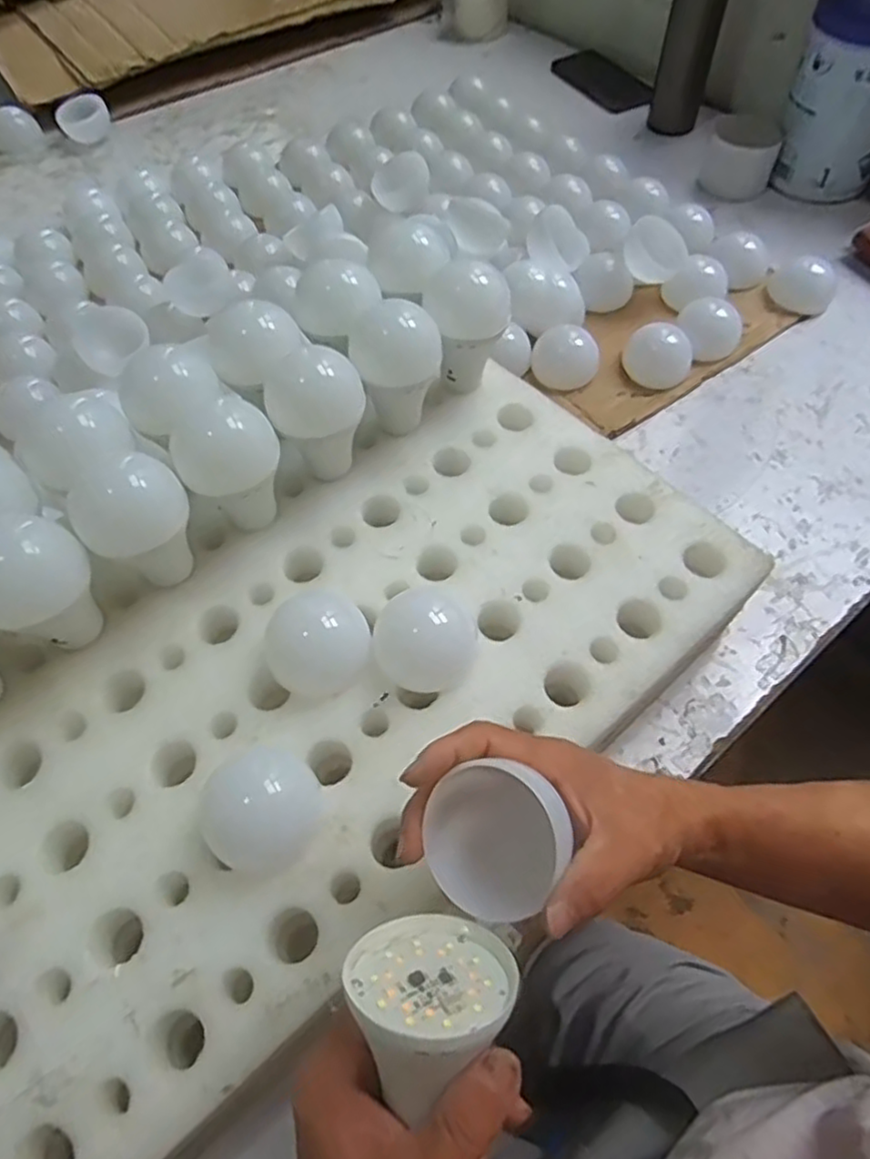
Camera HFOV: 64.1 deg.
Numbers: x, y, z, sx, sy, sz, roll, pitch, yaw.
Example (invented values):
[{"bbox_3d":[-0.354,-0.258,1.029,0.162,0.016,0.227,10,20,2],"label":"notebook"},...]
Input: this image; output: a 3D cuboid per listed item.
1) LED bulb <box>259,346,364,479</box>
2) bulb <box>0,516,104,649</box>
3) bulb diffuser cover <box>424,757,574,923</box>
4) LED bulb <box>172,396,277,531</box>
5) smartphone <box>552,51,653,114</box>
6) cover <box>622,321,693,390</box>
[{"bbox_3d":[-0.080,-0.109,0.487,0.062,0.085,0.059,-1,58,1],"label":"LED bulb"},{"bbox_3d":[-0.233,0.005,0.412,0.063,0.080,0.056,-29,62,-16],"label":"bulb"},{"bbox_3d":[0.026,0.115,0.310,0.065,0.035,0.056,36,65,21],"label":"bulb diffuser cover"},{"bbox_3d":[-0.133,-0.069,0.467,0.064,0.090,0.060,-20,60,-11],"label":"LED bulb"},{"bbox_3d":[0.241,-0.731,1.014,0.086,0.013,0.186,-20,60,-11],"label":"smartphone"},{"bbox_3d":[0.215,-0.216,0.673,0.065,0.036,0.054,19,60,12],"label":"cover"}]

